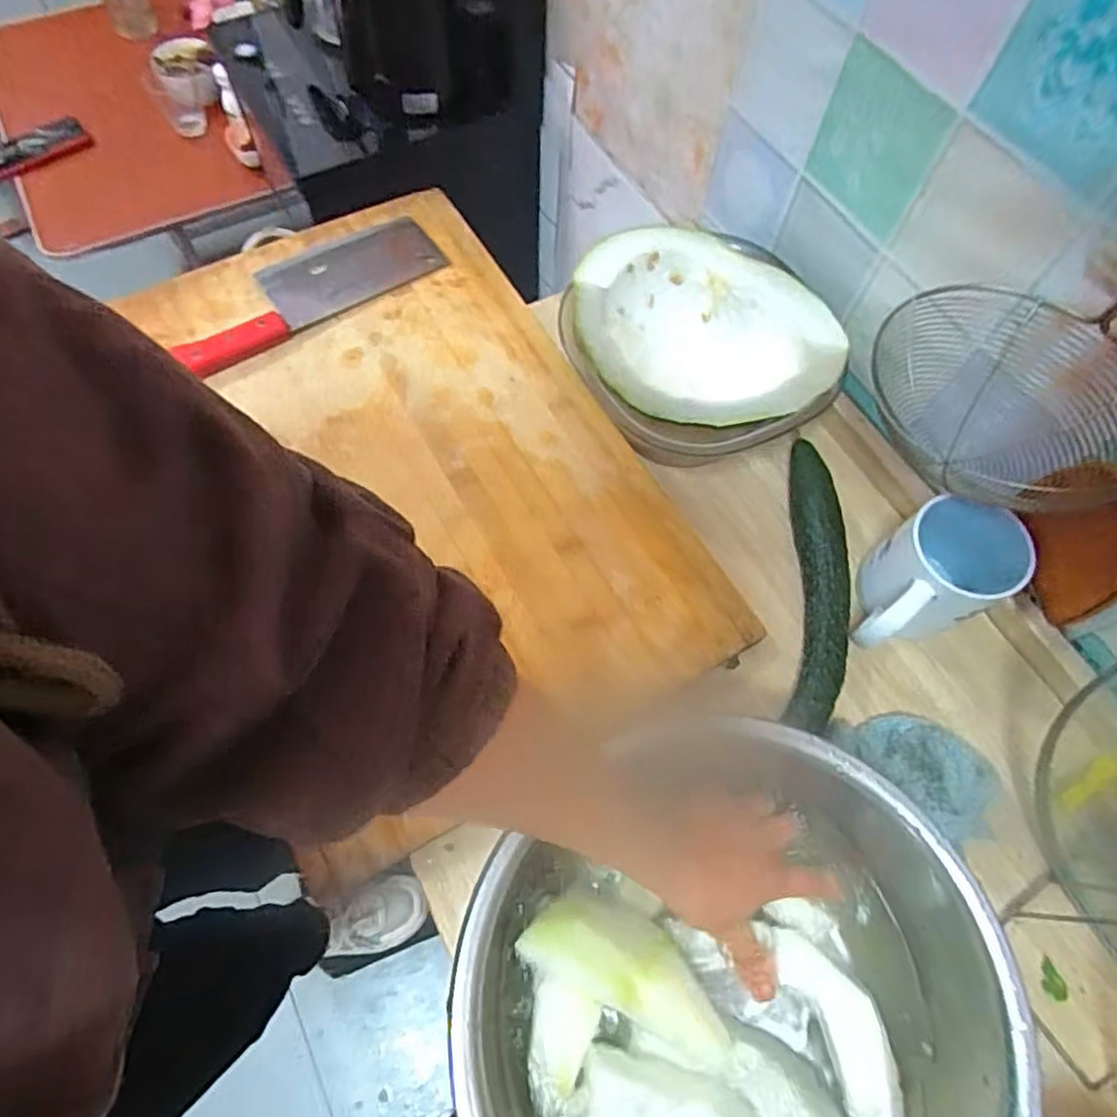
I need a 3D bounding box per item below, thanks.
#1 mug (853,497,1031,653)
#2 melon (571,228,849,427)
[{"bbox_3d":[0.270,0.018,0.485,0.111,0.091,0.081,-29,70,-14],"label":"mug"},{"bbox_3d":[0.119,-0.198,0.556,0.210,0.103,0.132,6,66,1],"label":"melon"}]

